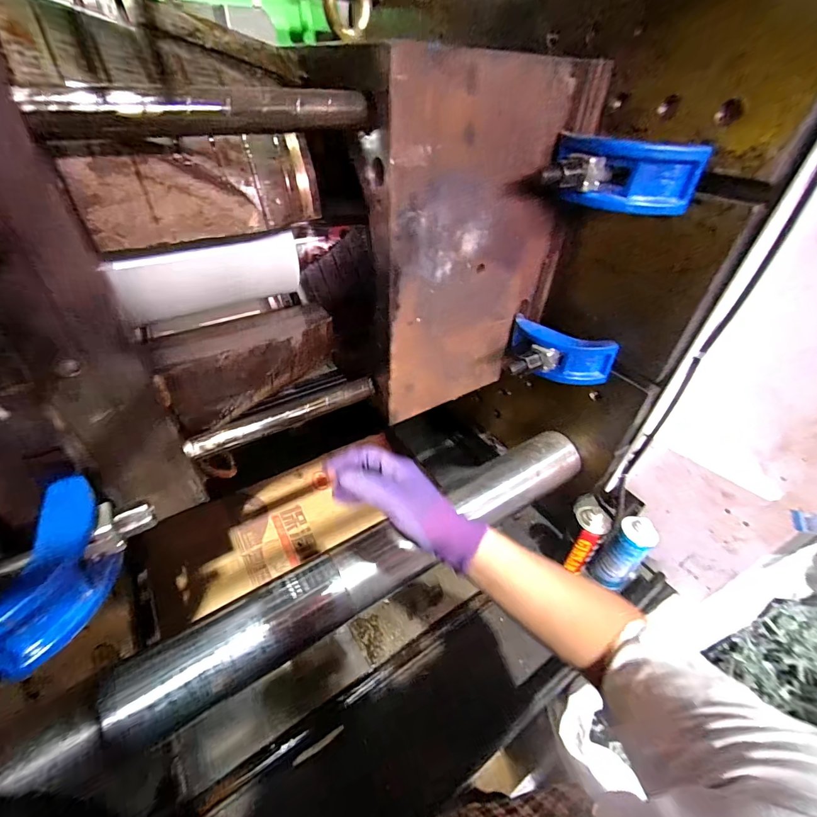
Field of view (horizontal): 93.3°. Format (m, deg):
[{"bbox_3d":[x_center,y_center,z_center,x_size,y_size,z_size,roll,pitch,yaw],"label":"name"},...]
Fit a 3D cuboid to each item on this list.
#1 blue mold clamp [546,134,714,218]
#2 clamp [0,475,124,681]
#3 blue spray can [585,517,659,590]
[{"bbox_3d":[0.273,-0.296,0.497,0.182,0.073,0.118,19,51,13],"label":"blue mold clamp"},{"bbox_3d":[-0.325,0.153,0.366,0.046,0.084,0.162,-6,49,-8],"label":"clamp"},{"bbox_3d":[0.446,0.301,0.799,0.068,0.194,0.084,-28,56,-24],"label":"blue spray can"}]

